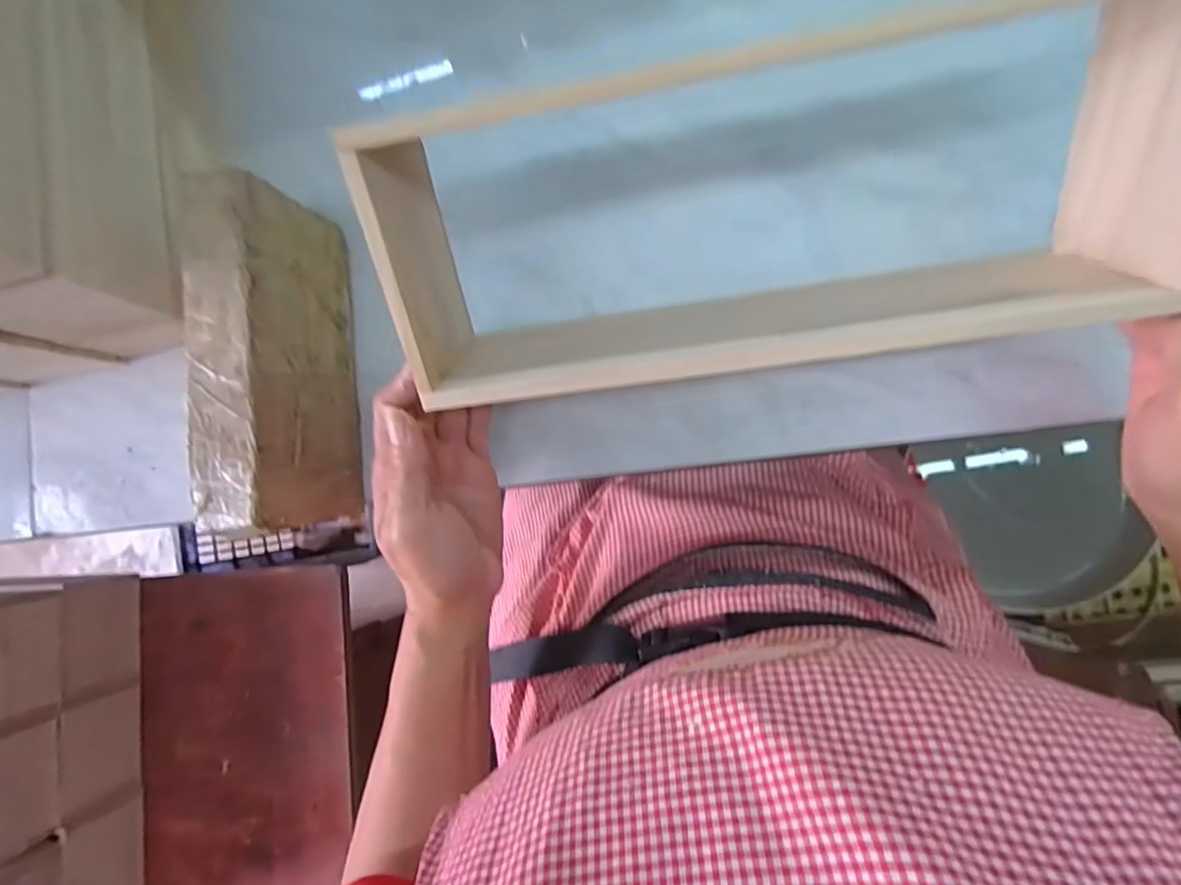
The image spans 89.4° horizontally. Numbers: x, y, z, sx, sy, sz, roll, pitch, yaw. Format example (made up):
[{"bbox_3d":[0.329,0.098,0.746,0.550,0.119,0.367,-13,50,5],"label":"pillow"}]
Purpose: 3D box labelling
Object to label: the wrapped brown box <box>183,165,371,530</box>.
[{"bbox_3d":[-0.197,-0.051,0.378,0.049,0.100,0.201,-4,87,10],"label":"wrapped brown box"}]

